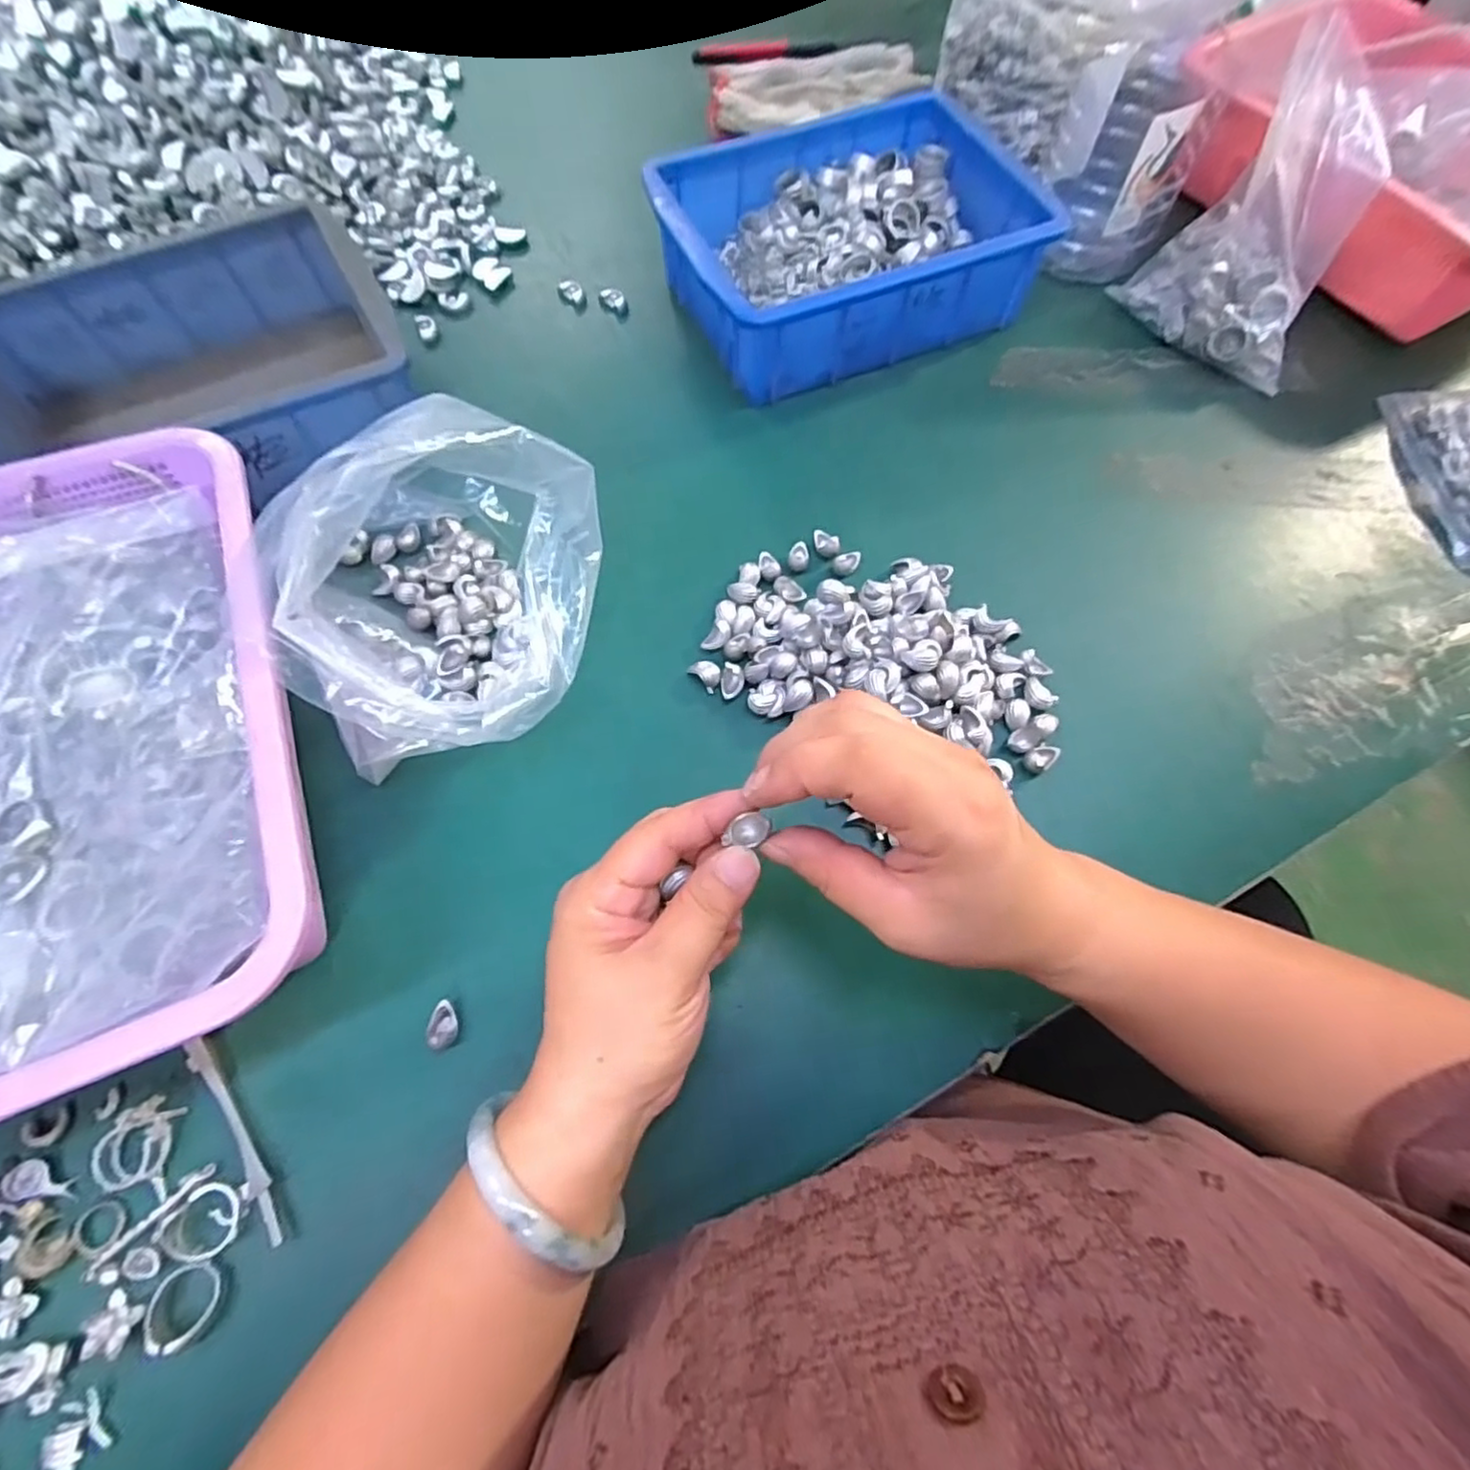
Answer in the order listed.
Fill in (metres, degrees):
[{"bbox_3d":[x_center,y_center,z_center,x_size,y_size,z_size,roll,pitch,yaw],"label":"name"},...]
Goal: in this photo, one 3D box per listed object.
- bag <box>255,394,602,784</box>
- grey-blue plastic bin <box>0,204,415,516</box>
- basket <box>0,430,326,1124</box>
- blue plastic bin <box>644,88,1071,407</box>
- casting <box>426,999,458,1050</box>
[{"bbox_3d":[-0.148,-0.089,0.337,0.156,0.115,0.195,-22,70,-11],"label":"bag"},{"bbox_3d":[-0.335,-0.216,0.421,0.241,0.084,0.170,-26,71,-12],"label":"grey-blue plastic bin"},{"bbox_3d":[-0.308,0.011,0.305,0.219,0.079,0.294,-19,70,-9],"label":"basket"},{"bbox_3d":[0.076,-0.349,0.473,0.233,0.069,0.169,-20,70,-10],"label":"blue plastic bin"},{"bbox_3d":[-0.132,0.130,0.300,0.011,0.015,0.019,1,68,-2],"label":"casting"}]

